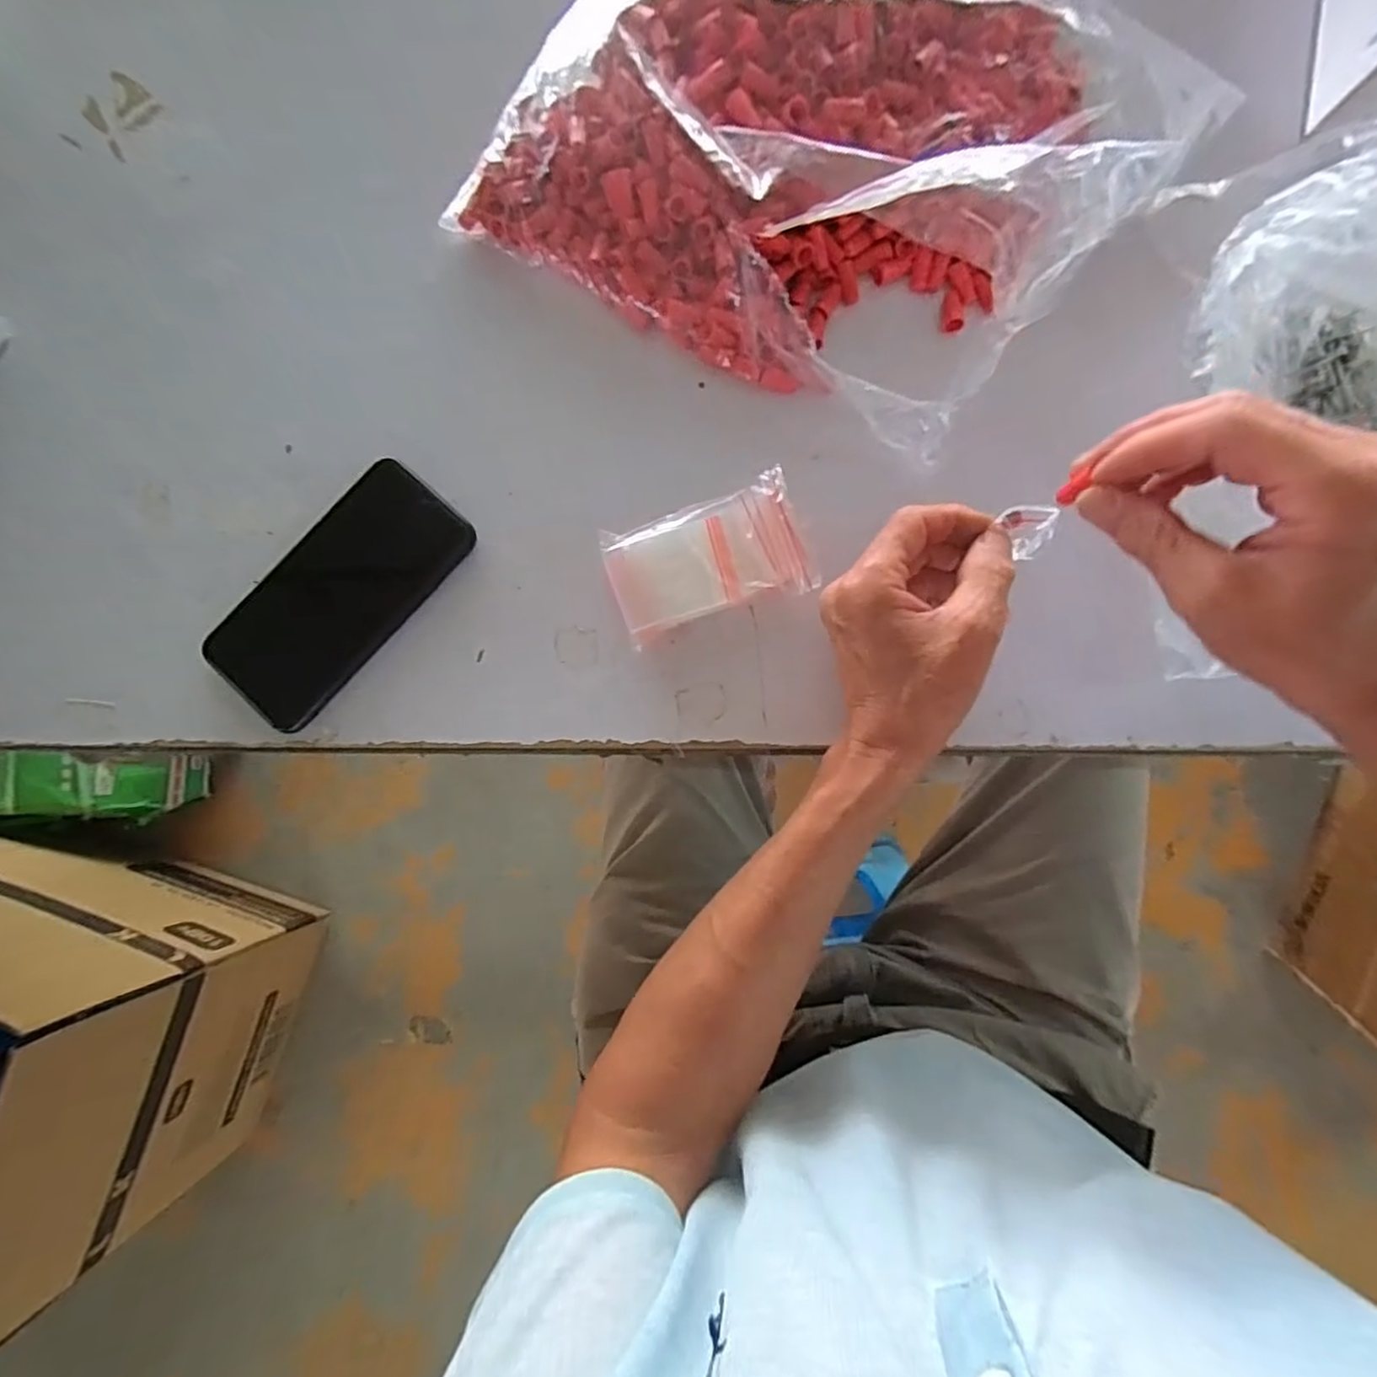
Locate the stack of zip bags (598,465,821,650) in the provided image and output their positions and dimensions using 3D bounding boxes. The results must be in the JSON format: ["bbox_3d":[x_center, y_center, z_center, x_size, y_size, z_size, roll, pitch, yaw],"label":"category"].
[{"bbox_3d":[0.010,-0.072,0.374,0.109,0.026,0.066,-19,84,1],"label":"stack of zip bags"}]

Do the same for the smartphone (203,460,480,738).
[{"bbox_3d":[-0.199,-0.053,0.382,0.079,0.014,0.158,44,88,6],"label":"smartphone"}]

